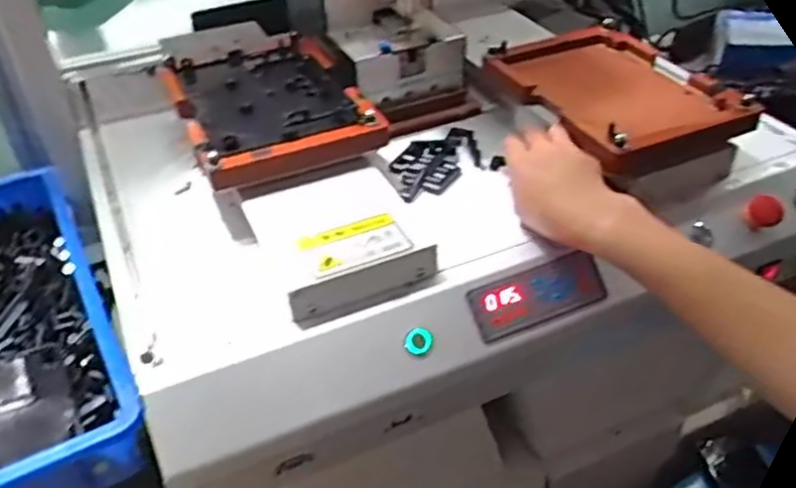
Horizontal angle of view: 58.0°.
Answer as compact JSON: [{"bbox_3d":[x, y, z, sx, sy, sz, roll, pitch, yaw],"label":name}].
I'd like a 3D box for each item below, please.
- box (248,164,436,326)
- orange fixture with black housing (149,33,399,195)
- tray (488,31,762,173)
[{"bbox_3d":[-0.050,-0.011,0.575,0.126,0.046,0.134,-16,41,-17],"label":"box"},{"bbox_3d":[-0.123,-0.138,0.683,0.165,0.036,0.213,-18,41,-19],"label":"orange fixture with black housing"},{"bbox_3d":[0.215,-0.148,0.687,0.194,0.034,0.205,-17,41,-17],"label":"tray"}]

